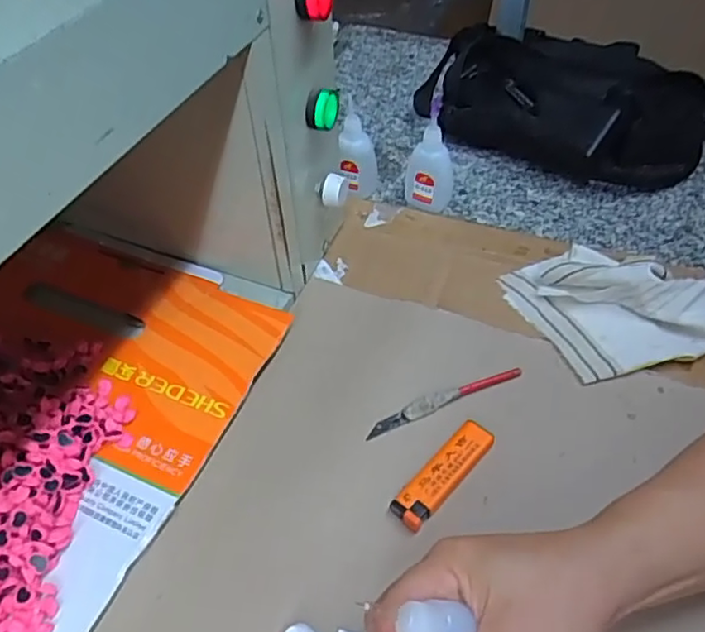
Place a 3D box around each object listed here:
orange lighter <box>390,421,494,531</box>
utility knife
[{"bbox_3d":[0.058,0.101,0.401,0.024,0.015,0.081,37,58,27],"label":"orange lighter"},{"bbox_3d":[0.065,0.058,0.441,0.120,0.009,0.013,-20,52,-16],"label":"utility knife"}]

